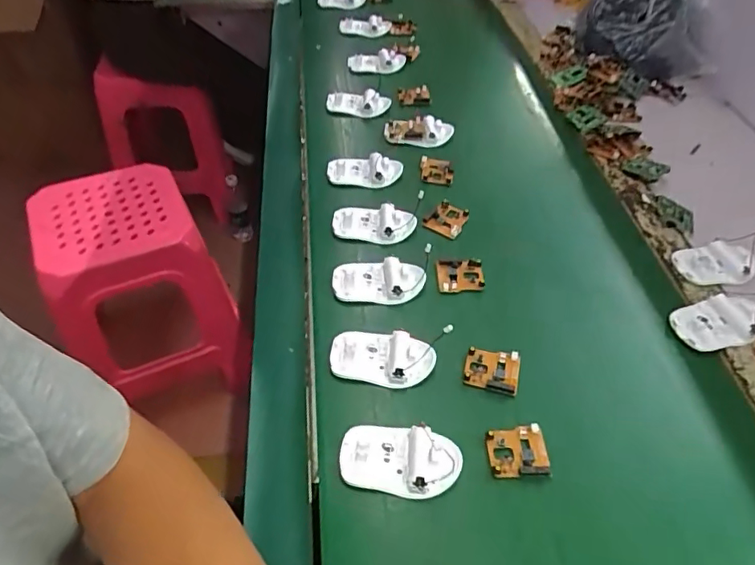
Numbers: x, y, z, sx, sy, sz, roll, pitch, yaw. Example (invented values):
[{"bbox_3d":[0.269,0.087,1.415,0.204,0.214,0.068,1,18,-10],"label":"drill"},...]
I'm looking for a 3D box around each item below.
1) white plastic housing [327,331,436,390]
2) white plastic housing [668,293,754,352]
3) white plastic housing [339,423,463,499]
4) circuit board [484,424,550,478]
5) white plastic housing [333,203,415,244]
[{"bbox_3d":[0.004,0.070,0.516,0.095,0.017,0.053,10,47,7],"label":"white plastic housing"},{"bbox_3d":[0.345,0.039,0.553,0.089,0.019,0.057,-15,50,-16],"label":"white plastic housing"},{"bbox_3d":[0.018,0.143,0.444,0.096,0.025,0.056,4,47,1],"label":"white plastic housing"},{"bbox_3d":[0.119,0.143,0.461,0.051,0.012,0.045,1,47,-2],"label":"circuit board"},{"bbox_3d":[-0.005,-0.073,0.648,0.098,0.018,0.056,5,47,2],"label":"white plastic housing"}]

